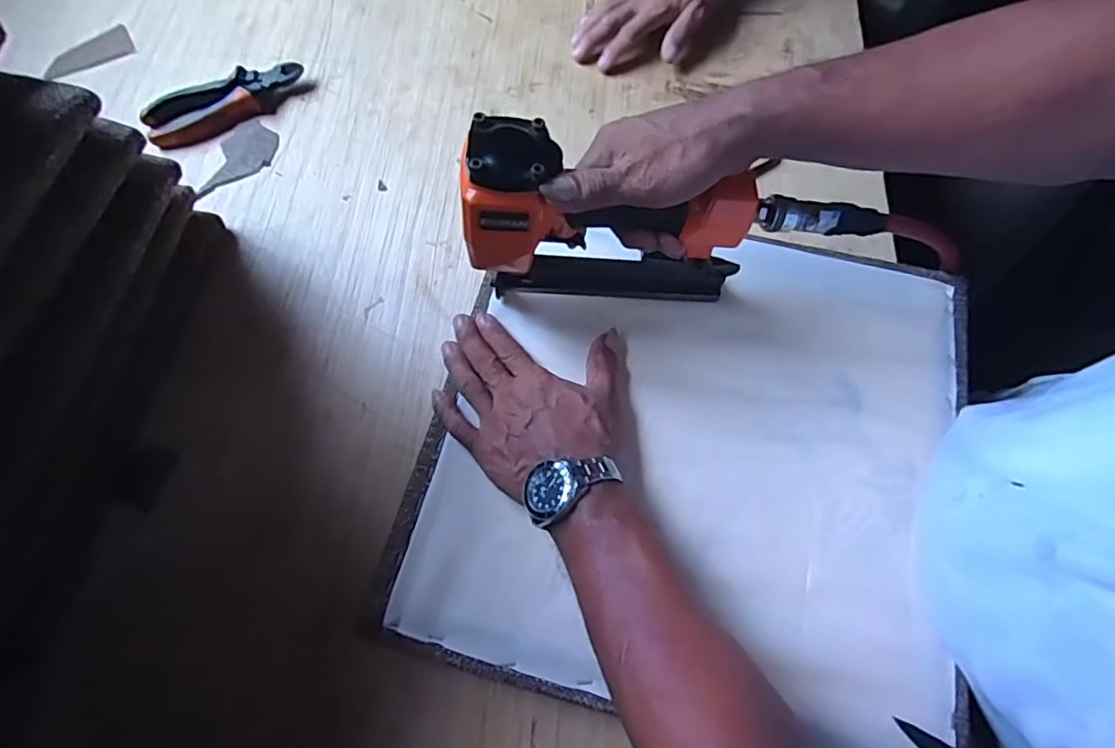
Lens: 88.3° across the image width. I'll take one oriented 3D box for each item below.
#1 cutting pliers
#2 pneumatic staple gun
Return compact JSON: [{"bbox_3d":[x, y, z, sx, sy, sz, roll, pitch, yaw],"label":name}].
[{"bbox_3d":[-0.355,-0.291,0.614,0.166,0.024,0.050,-28,70,-9],"label":"cutting pliers"},{"bbox_3d":[0.039,-0.104,0.412,0.192,0.155,0.055,1,72,1],"label":"pneumatic staple gun"}]

